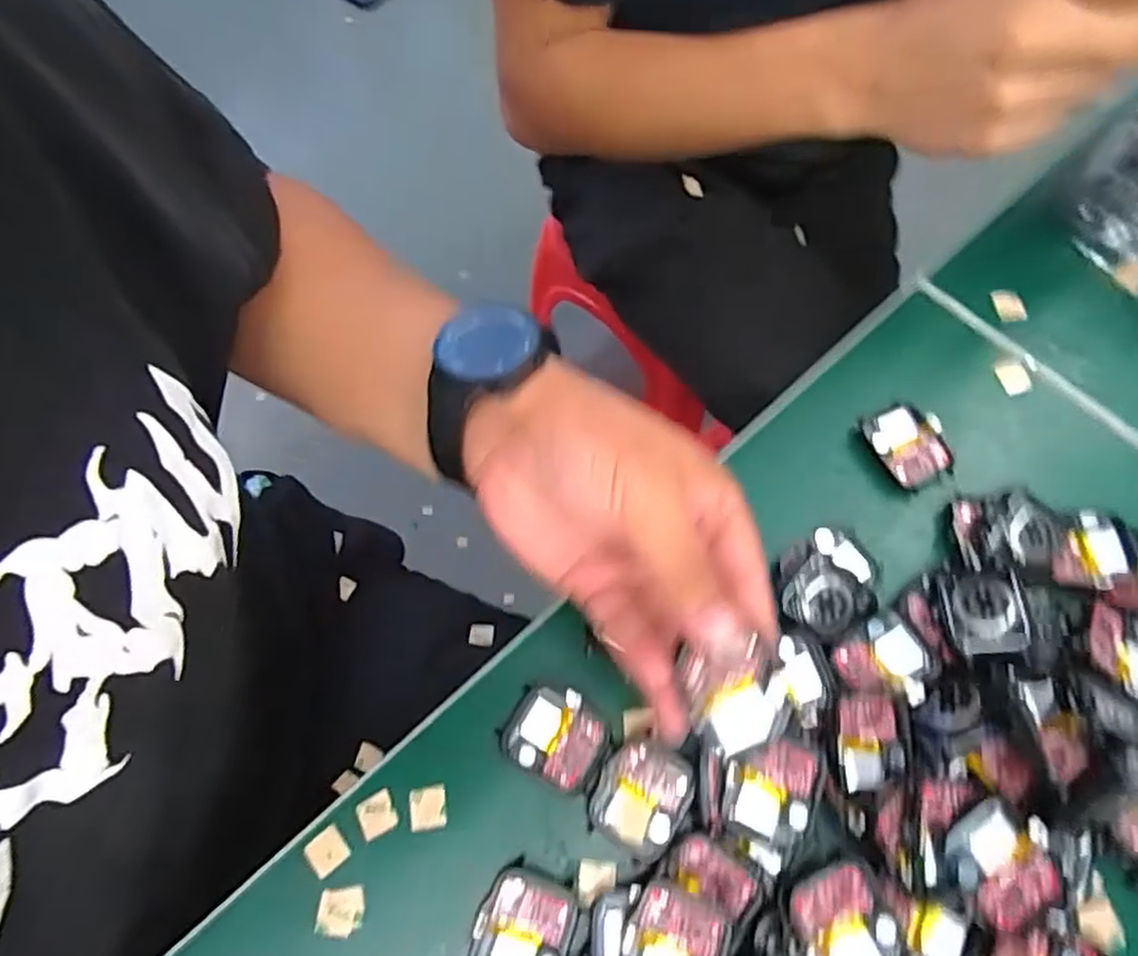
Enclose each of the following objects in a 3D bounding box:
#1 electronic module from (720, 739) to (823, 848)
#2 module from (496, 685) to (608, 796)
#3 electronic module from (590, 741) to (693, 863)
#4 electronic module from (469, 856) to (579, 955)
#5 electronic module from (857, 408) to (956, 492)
[{"bbox_3d":[0.082,0.128,0.293,0.035,0.011,0.040,14,69,6],"label":"electronic module"},{"bbox_3d":[-0.006,0.115,0.320,0.044,0.009,0.039,26,71,10],"label":"module"},{"bbox_3d":[0.032,0.139,0.311,0.036,0.009,0.043,26,71,10],"label":"electronic module"},{"bbox_3d":[-0.019,0.187,0.291,0.037,0.013,0.045,20,70,8],"label":"electronic module"},{"bbox_3d":[0.178,-0.017,0.372,0.037,0.009,0.044,-21,70,-7],"label":"electronic module"}]

